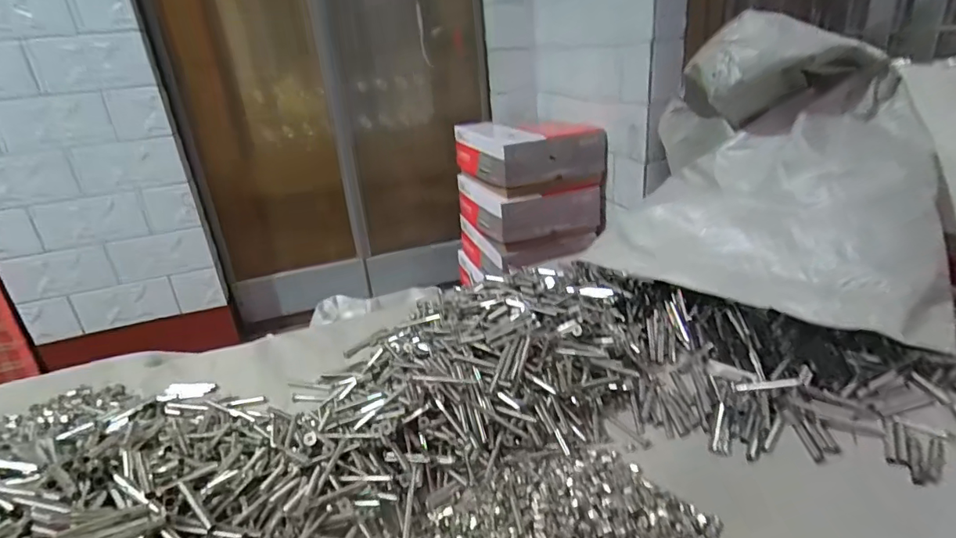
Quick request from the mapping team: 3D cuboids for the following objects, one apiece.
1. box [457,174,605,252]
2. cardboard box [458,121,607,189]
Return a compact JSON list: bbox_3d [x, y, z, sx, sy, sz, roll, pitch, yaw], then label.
[{"bbox_3d":[0.137,-0.212,1.543,0.306,0.151,0.375,-15,27,-18],"label":"box"},{"bbox_3d":[0.135,-0.353,1.491,0.333,0.112,0.362,-12,26,-13],"label":"cardboard box"}]

